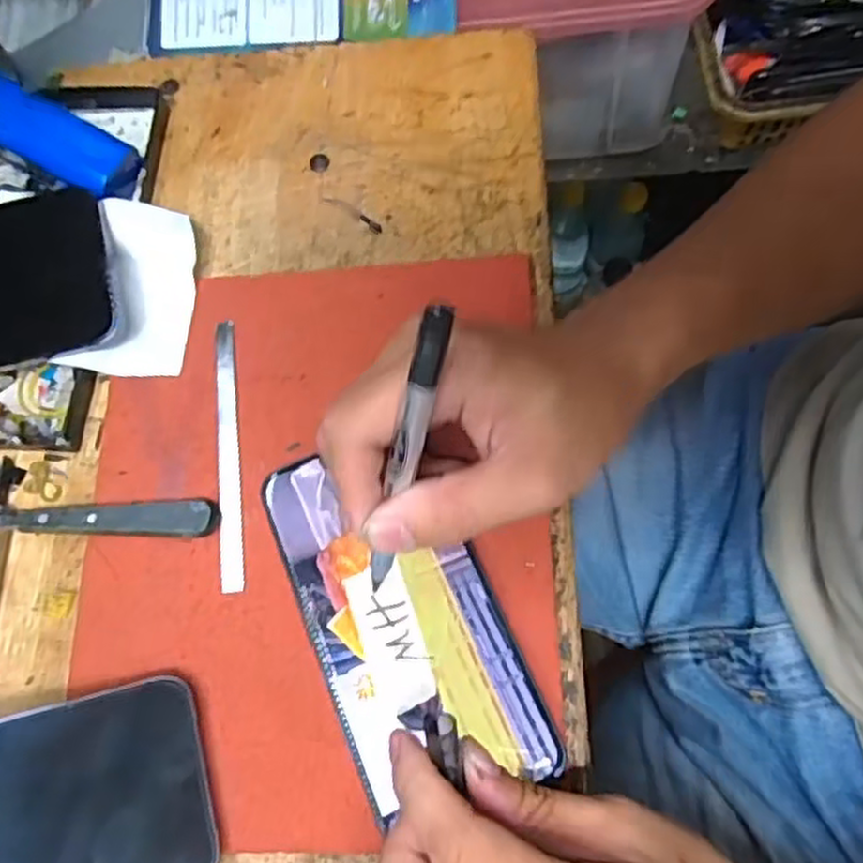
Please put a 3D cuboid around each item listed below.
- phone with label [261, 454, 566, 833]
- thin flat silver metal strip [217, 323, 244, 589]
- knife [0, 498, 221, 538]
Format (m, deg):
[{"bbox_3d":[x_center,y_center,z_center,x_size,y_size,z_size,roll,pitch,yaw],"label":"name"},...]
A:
[{"bbox_3d":[-0.014,0.073,0.303,0.075,0.010,0.149,-24,69,-9],"label":"phone with label"},{"bbox_3d":[-0.092,0.007,0.340,0.009,0.004,0.129,-9,69,2],"label":"thin flat silver metal strip"},{"bbox_3d":[-0.166,0.035,0.327,0.144,0.007,0.018,0,70,5],"label":"knife"}]

